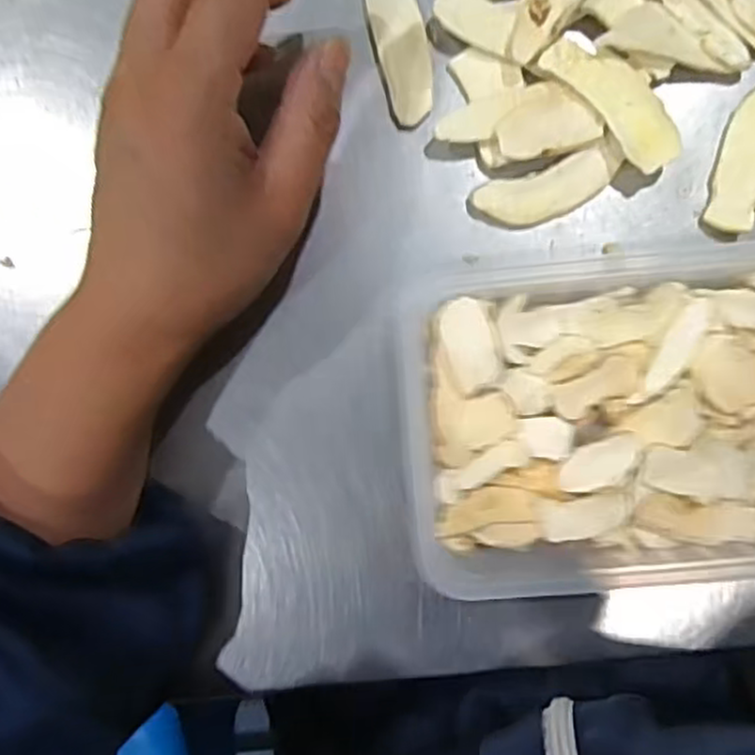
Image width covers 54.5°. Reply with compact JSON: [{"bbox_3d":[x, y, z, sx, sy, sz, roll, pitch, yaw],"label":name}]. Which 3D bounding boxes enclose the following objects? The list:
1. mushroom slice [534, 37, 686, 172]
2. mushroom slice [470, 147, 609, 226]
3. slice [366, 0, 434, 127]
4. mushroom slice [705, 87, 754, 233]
[{"bbox_3d":[0.094,-0.110,0.289,0.026,0.006,0.063,-42,88,2],"label":"mushroom slice"},{"bbox_3d":[0.068,-0.075,0.298,0.055,0.006,0.020,-19,89,3],"label":"mushroom slice"},{"bbox_3d":[0.010,-0.137,0.303,0.021,0.004,0.064,-15,89,3],"label":"slice"},{"bbox_3d":[0.149,-0.090,0.295,0.018,0.006,0.063,15,91,3],"label":"mushroom slice"}]

